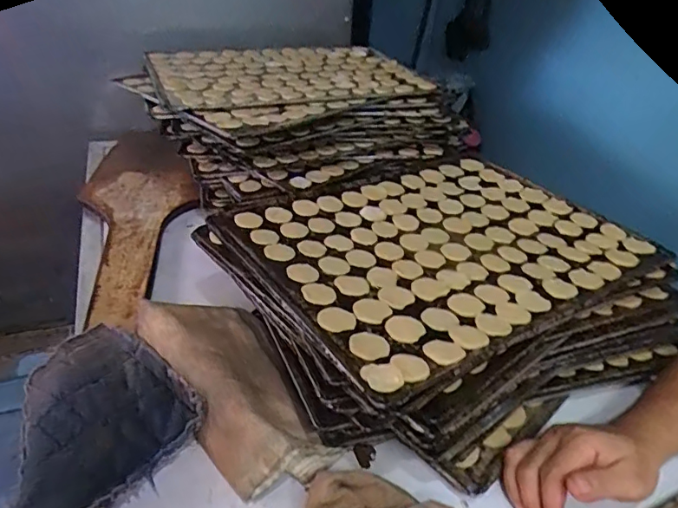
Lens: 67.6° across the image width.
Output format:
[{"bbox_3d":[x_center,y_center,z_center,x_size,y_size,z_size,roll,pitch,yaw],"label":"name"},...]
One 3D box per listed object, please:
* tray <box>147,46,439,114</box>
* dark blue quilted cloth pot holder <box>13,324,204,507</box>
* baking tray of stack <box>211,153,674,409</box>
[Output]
[{"bbox_3d":[-0.098,-0.325,0.912,0.446,0.021,0.365,-13,36,-22],"label":"tray"},{"bbox_3d":[-0.230,0.143,0.458,0.185,0.030,0.157,27,38,29],"label":"dark blue quilted cloth pot holder"},{"bbox_3d":[0.119,-0.021,0.593,0.447,0.025,0.336,-14,36,-33],"label":"baking tray of stack"}]

